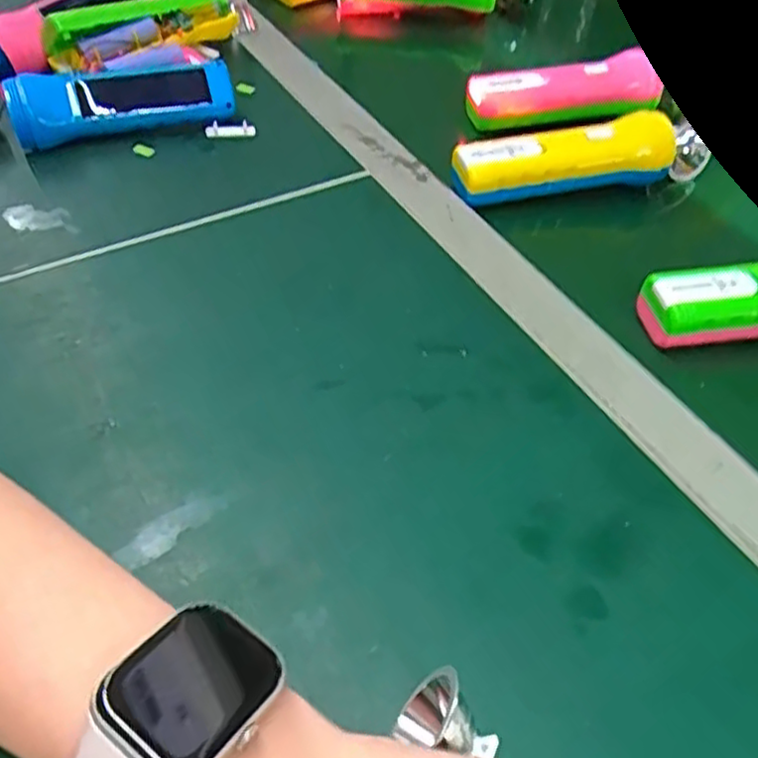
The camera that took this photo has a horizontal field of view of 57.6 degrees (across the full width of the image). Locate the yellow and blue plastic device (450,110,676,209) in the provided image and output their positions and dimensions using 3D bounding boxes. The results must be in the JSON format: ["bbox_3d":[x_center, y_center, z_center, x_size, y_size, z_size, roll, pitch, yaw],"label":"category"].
[{"bbox_3d":[0.130,-0.151,0.478,0.152,0.038,0.038,-10,52,-11],"label":"yellow and blue plastic device"}]

